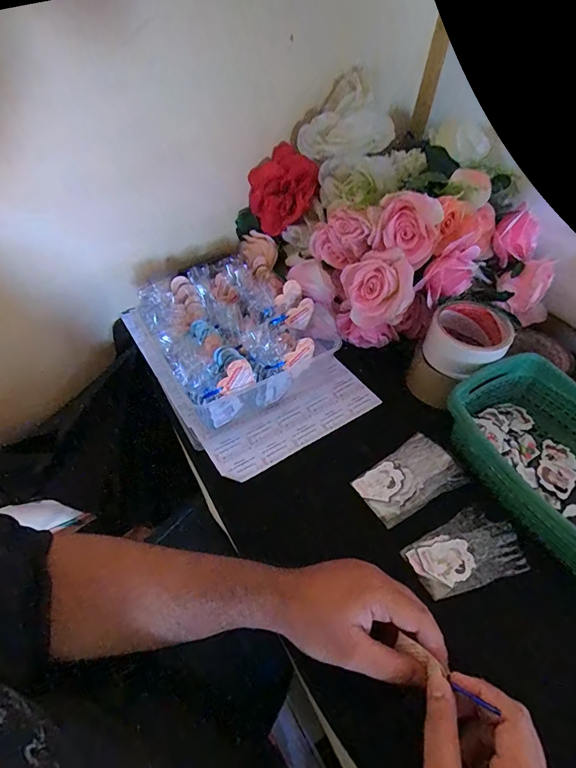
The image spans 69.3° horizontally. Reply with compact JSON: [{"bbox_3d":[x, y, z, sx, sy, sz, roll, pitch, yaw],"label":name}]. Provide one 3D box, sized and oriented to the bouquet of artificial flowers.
[{"bbox_3d":[0.127,-0.210,0.543,0.339,0.212,0.264,-7,49,-10],"label":"bouquet of artificial flowers"}]

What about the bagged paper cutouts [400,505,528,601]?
[{"bbox_3d":[0.171,0.164,0.398,0.105,0.008,0.067,-24,57,-16],"label":"bagged paper cutouts"}]

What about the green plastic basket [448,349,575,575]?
[{"bbox_3d":[0.291,0.081,0.423,0.147,0.072,0.242,-26,55,-24],"label":"green plastic basket"}]

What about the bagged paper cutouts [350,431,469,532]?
[{"bbox_3d":[0.128,0.103,0.443,0.102,0.018,0.066,-33,58,-13],"label":"bagged paper cutouts"}]

